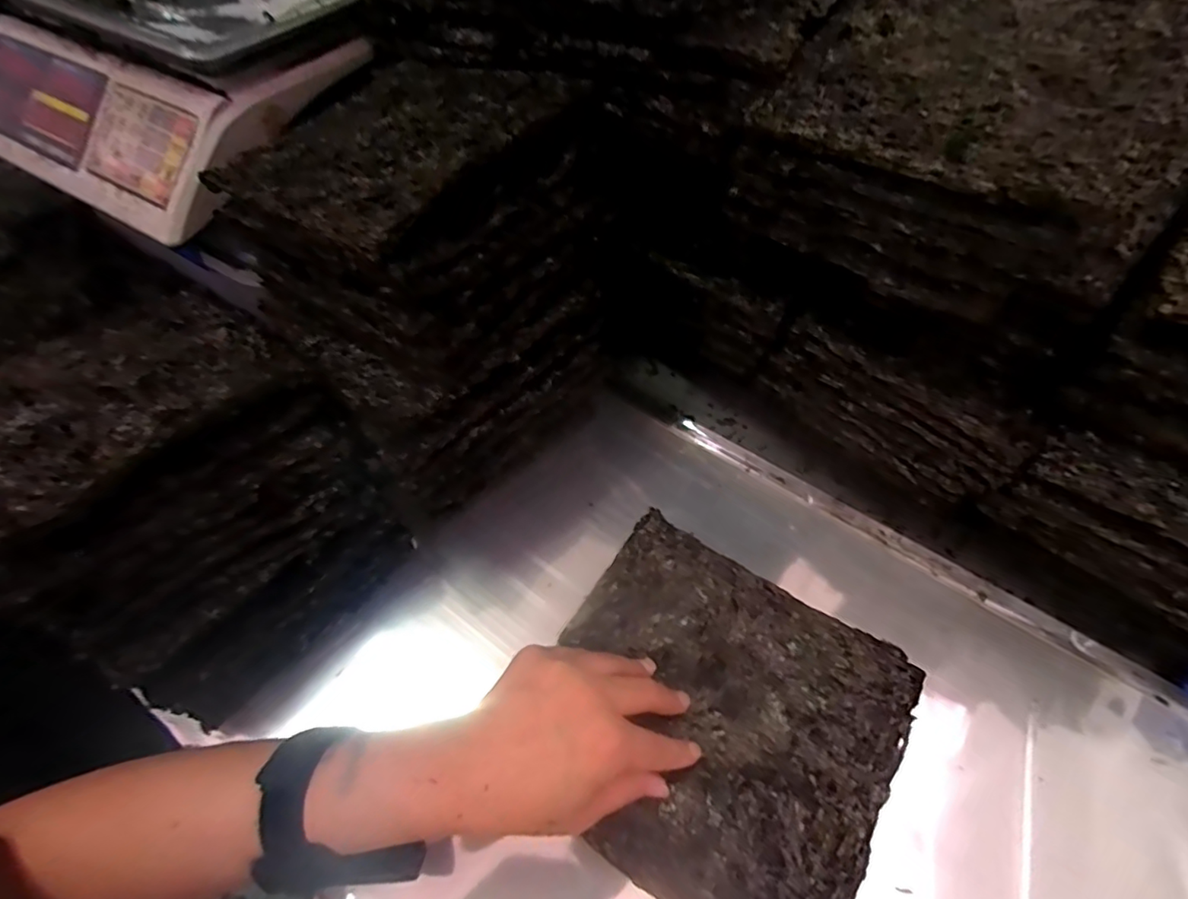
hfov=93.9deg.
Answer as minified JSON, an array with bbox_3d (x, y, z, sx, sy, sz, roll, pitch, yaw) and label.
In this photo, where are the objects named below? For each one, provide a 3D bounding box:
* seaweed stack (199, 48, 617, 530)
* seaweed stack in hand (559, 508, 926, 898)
[{"bbox_3d":[-0.124,-0.142,0.402,0.213,0.174,0.232,-39,63,-23],"label":"seaweed stack"},{"bbox_3d":[0.070,0.158,0.329,0.194,0.022,0.184,26,59,17],"label":"seaweed stack in hand"}]

